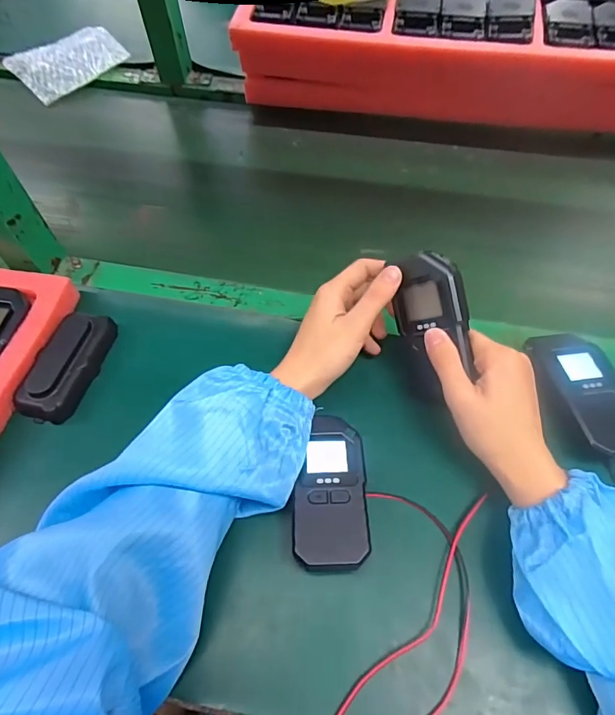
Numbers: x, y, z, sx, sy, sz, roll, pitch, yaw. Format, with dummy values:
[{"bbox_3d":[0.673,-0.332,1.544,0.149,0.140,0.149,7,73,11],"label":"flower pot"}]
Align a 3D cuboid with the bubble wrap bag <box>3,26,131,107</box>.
[{"bbox_3d":[-0.380,-0.470,0.716,0.163,0.043,0.124,-38,65,-21],"label":"bubble wrap bag"}]

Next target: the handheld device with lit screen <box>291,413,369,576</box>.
[{"bbox_3d":[0.017,0.100,0.340,0.053,0.026,0.114,0,58,0],"label":"handheld device with lit screen"}]

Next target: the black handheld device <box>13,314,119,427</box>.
[{"bbox_3d":[-0.220,0.006,0.411,0.047,0.021,0.107,10,59,7],"label":"black handheld device"}]

